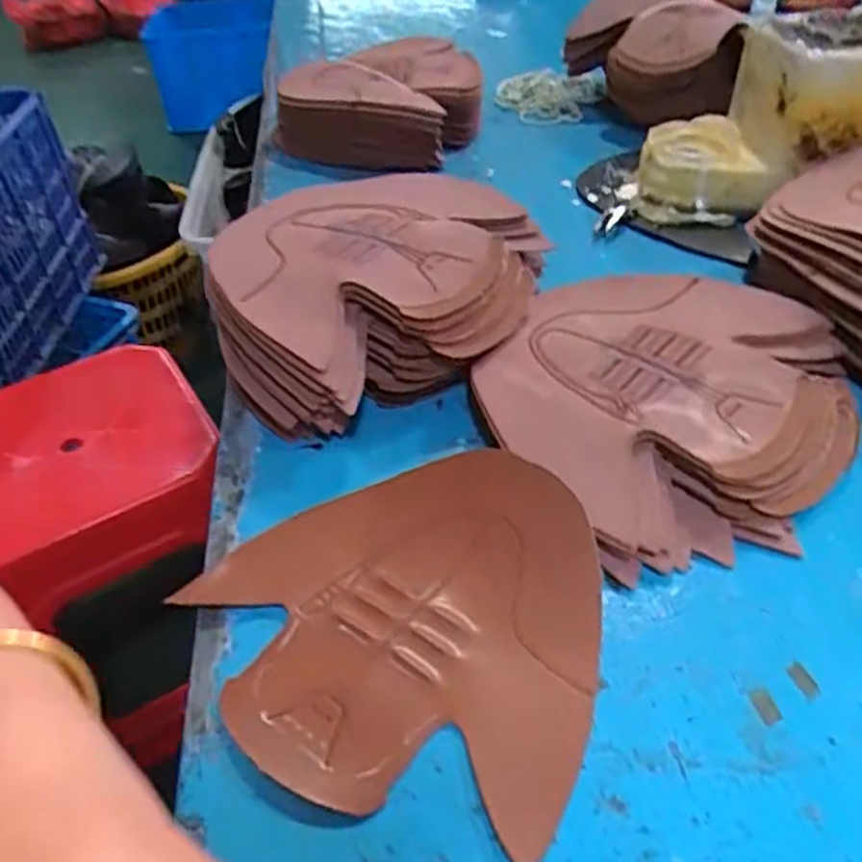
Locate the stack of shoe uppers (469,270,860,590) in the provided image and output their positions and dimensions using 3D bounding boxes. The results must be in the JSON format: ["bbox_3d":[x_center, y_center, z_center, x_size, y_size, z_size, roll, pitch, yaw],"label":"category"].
[{"bbox_3d":[0.118,-0.016,0.401,0.175,0.039,0.191,25,50,29],"label":"stack of shoe uppers"}]

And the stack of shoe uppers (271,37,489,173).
[{"bbox_3d":[-0.042,-0.319,0.740,0.206,0.070,0.220,-15,43,-12],"label":"stack of shoe uppers"}]

